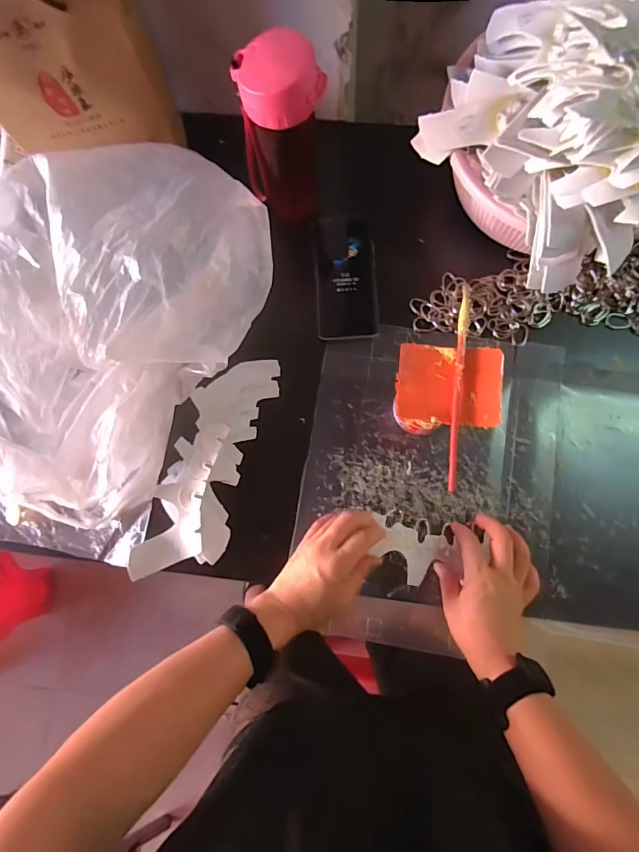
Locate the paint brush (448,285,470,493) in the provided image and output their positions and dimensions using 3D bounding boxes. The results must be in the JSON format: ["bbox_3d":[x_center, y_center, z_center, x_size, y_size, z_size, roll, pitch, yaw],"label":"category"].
[{"bbox_3d":[0.137,-0.038,0.418,0.009,0.012,0.201,6,80,5],"label":"paint brush"}]

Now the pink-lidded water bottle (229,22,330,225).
[{"bbox_3d":[-0.037,-0.297,0.455,0.086,0.183,0.072,-13,79,1],"label":"pink-lidded water bottle"}]

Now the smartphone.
[{"bbox_3d":[0.033,-0.184,0.521,0.071,0.009,0.156,-2,80,3],"label":"smartphone"}]

